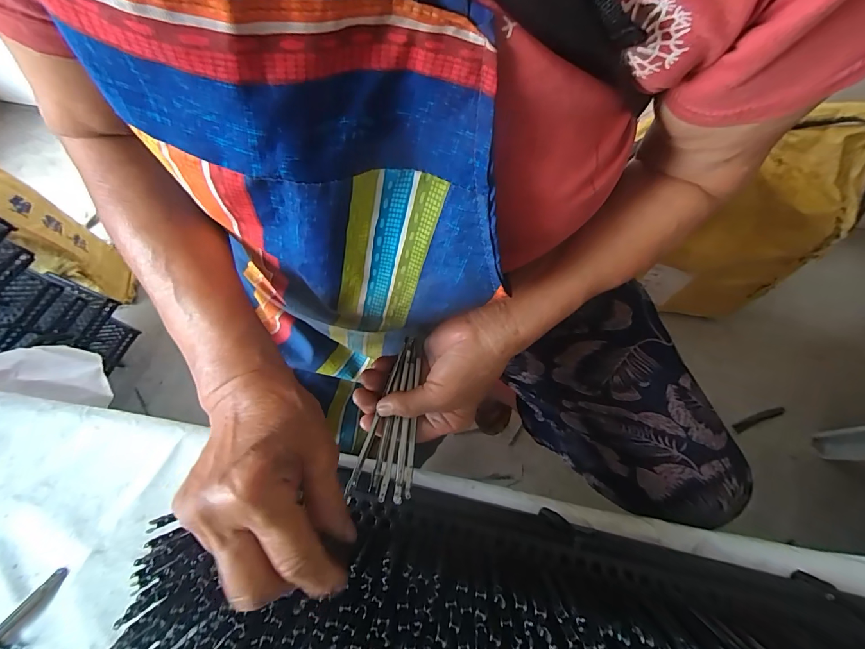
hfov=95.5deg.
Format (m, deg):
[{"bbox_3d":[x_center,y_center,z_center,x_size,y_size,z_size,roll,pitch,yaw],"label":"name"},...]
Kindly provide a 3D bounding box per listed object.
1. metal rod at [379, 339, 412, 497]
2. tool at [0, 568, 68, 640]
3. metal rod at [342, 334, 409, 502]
[{"bbox_3d":[-0.029,0.074,0.324,0.006,0.004,0.132,8,68,4],"label":"metal rod"},{"bbox_3d":[-0.400,0.286,0.361,0.011,0.005,0.136,39,77,13],"label":"tool"},{"bbox_3d":[-0.044,0.072,0.320,0.005,0.005,0.137,16,67,7],"label":"metal rod"}]

